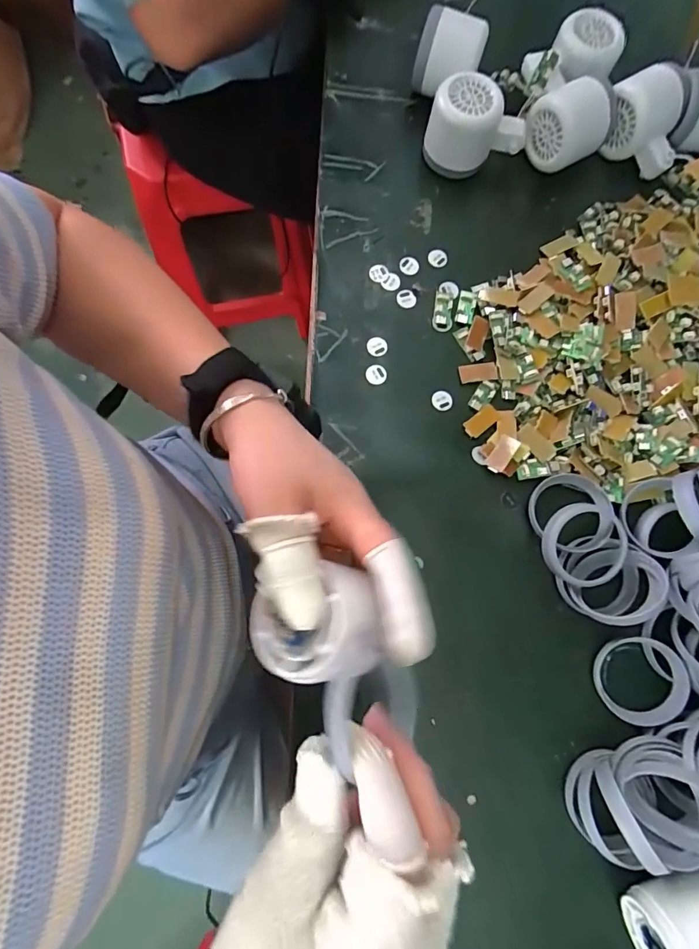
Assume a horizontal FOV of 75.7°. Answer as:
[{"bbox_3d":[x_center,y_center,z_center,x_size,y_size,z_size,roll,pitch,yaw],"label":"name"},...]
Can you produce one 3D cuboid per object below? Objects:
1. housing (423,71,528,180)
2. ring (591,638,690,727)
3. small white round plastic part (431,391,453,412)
[{"bbox_3d":[0.113,-0.306,0.401,0.085,0.047,0.063,14,77,0],"label":"housing"},{"bbox_3d":[0.205,0.146,0.318,0.058,0.015,0.058,1,78,-3],"label":"ring"},{"bbox_3d":[0.076,-0.060,0.368,0.017,0.004,0.016,1,78,-3],"label":"small white round plastic part"}]

